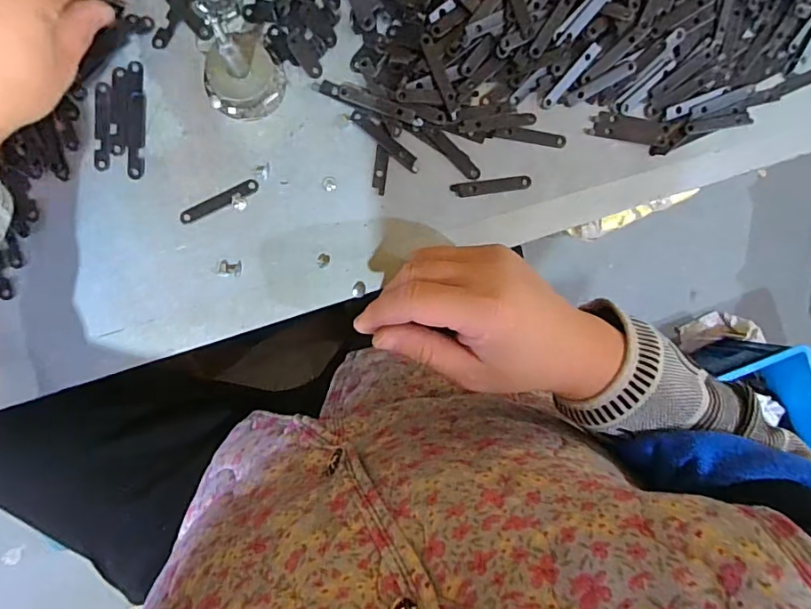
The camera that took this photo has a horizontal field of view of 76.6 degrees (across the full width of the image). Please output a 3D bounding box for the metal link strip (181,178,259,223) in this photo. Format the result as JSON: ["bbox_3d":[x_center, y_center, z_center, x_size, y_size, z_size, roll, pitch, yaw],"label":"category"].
[{"bbox_3d":[-0.117,-0.065,0.322,0.051,0.004,0.008,-28,99,-3],"label":"metal link strip"}]

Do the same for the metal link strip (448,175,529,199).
[{"bbox_3d":[0.058,-0.079,0.342,0.053,0.004,0.009,-9,98,-6],"label":"metal link strip"}]

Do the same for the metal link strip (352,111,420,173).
[{"bbox_3d":[-0.013,-0.105,0.330,0.053,0.004,0.009,39,91,-10],"label":"metal link strip"}]

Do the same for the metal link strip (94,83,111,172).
[{"bbox_3d":[-0.185,-0.108,0.312,0.009,0.004,0.051,3,97,-7],"label":"metal link strip"}]

